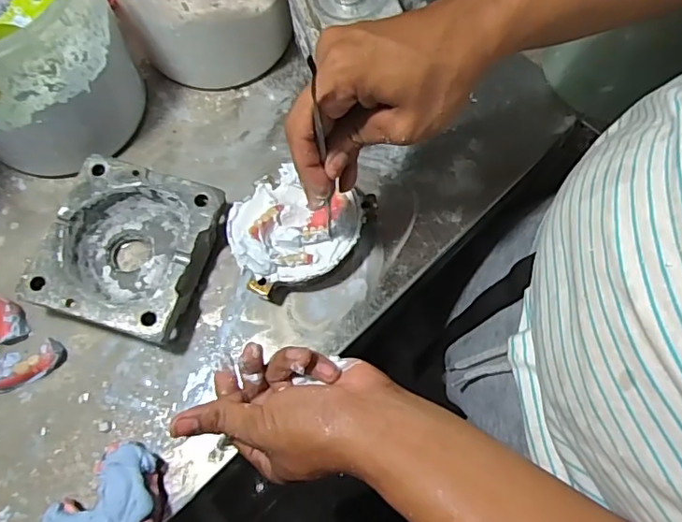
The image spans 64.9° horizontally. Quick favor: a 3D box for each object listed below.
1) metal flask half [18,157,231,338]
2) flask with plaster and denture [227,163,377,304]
[{"bbox_3d":[-0.164,-0.008,0.424,0.114,0.045,0.126,16,69,7],"label":"metal flask half"},{"bbox_3d":[-0.031,-0.028,0.434,0.113,0.036,0.096,-23,70,-8],"label":"flask with plaster and denture"}]

